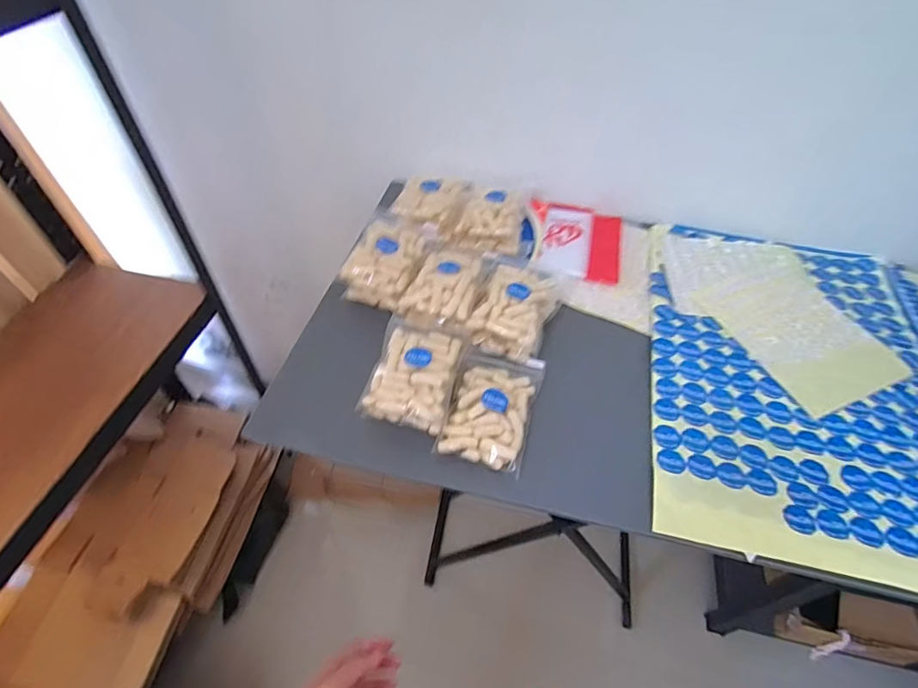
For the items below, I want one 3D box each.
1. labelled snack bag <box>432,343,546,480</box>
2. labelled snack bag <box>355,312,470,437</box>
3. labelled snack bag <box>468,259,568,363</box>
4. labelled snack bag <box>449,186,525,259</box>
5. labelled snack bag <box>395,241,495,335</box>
[{"bbox_3d":[0.036,0.062,0.529,0.090,0.028,0.147,14,51,9],"label":"labelled snack bag"},{"bbox_3d":[-0.047,0.029,0.539,0.092,0.043,0.132,10,51,6],"label":"labelled snack bag"},{"bbox_3d":[0.077,-0.051,0.609,0.091,0.059,0.153,19,52,13],"label":"labelled snack bag"},{"bbox_3d":[0.048,-0.183,0.702,0.091,0.056,0.124,13,51,8],"label":"labelled snack bag"},{"bbox_3d":[-0.010,-0.083,0.626,0.095,0.046,0.156,18,52,12],"label":"labelled snack bag"}]

